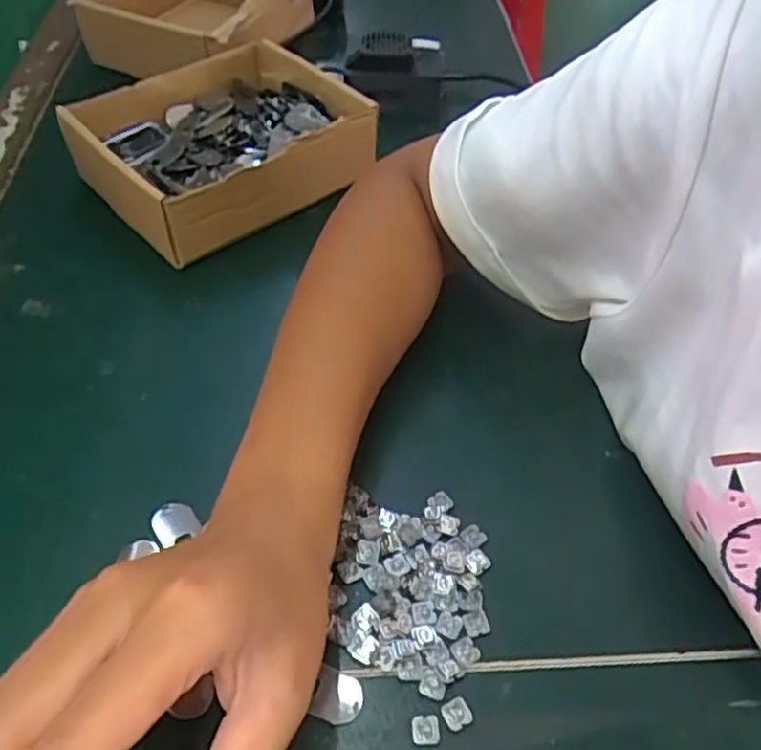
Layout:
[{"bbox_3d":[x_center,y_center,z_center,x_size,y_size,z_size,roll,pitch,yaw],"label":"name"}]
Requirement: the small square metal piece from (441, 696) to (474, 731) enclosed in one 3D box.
[{"bbox_3d":[0.029,0.130,0.269,0.011,0.004,0.011,-21,53,-18],"label":"small square metal piece"}]

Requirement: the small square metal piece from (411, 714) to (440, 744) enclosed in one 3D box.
[{"bbox_3d":[0.017,0.134,0.266,0.010,0.004,0.010,0,50,-2],"label":"small square metal piece"}]

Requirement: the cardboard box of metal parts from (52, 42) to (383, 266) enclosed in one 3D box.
[{"bbox_3d":[-0.108,-0.159,0.479,0.150,0.050,0.171,37,58,26],"label":"cardboard box of metal parts"}]

